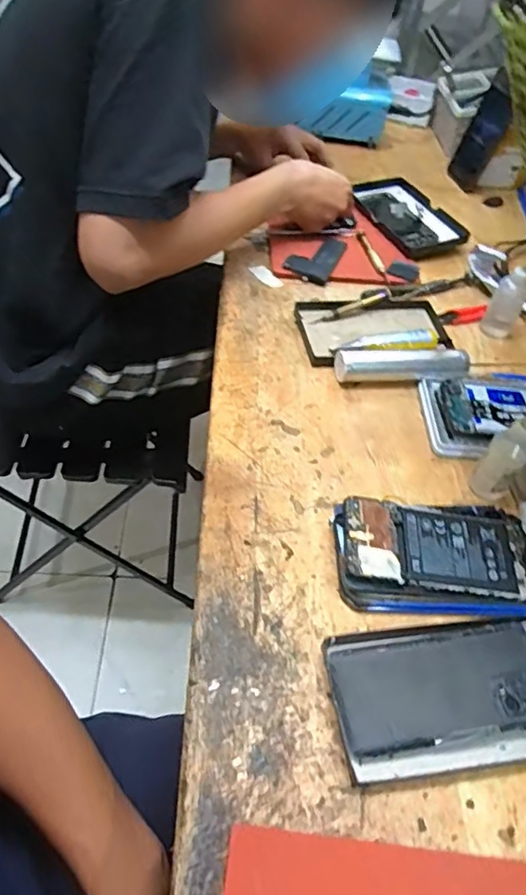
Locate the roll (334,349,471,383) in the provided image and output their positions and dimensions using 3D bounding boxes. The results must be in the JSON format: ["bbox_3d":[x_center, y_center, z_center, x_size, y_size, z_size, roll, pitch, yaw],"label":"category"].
[{"bbox_3d":[0.150,-0.089,0.635,0.147,0.026,0.030,-4,52,-6],"label":"roll"}]

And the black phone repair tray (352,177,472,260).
[{"bbox_3d":[0.209,-0.342,0.862,0.117,0.020,0.185,-22,56,-19],"label":"black phone repair tray"}]

